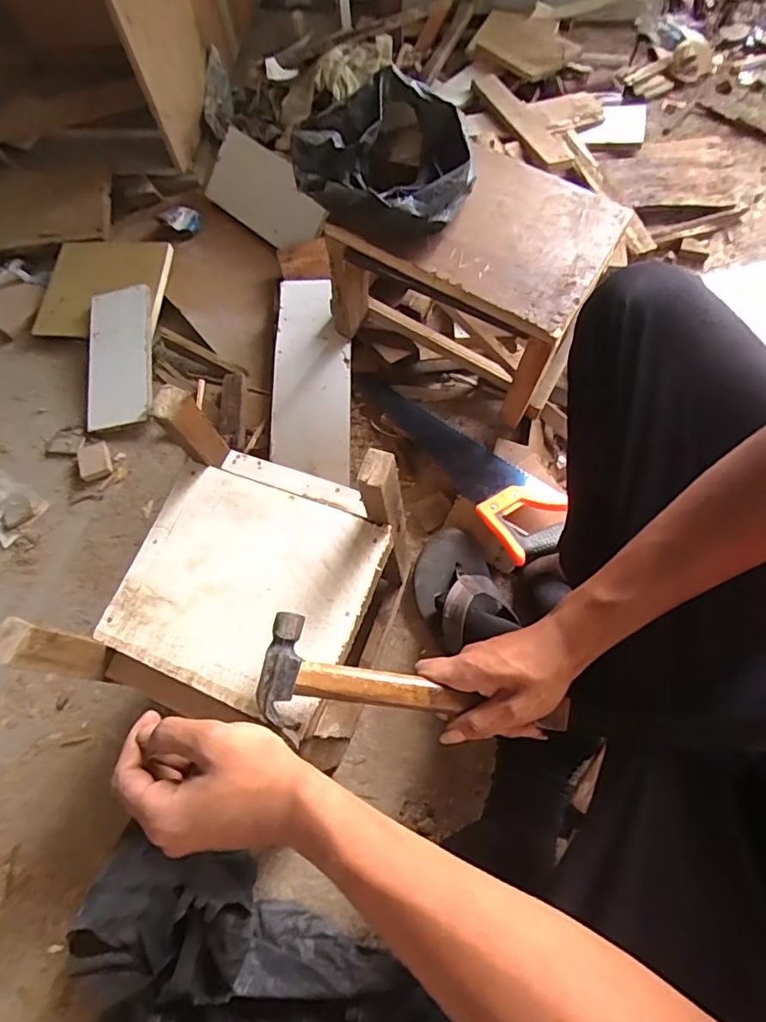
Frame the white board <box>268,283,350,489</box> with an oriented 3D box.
[{"bbox_3d":[-0.112,-0.214,0.849,0.120,0.025,0.343,-2,71,3],"label":"white board"}]

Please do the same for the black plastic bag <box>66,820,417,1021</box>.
[{"bbox_3d":[-0.165,0.491,0.492,0.272,0.145,0.244,23,70,12],"label":"black plastic bag"}]

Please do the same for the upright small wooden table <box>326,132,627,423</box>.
[{"bbox_3d":[0.122,-0.325,0.753,0.324,0.222,0.219,28,70,16],"label":"upright small wooden table"}]

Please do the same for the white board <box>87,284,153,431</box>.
[{"bbox_3d":[-0.441,-0.262,0.904,0.108,0.010,0.262,-11,71,5],"label":"white board"}]

